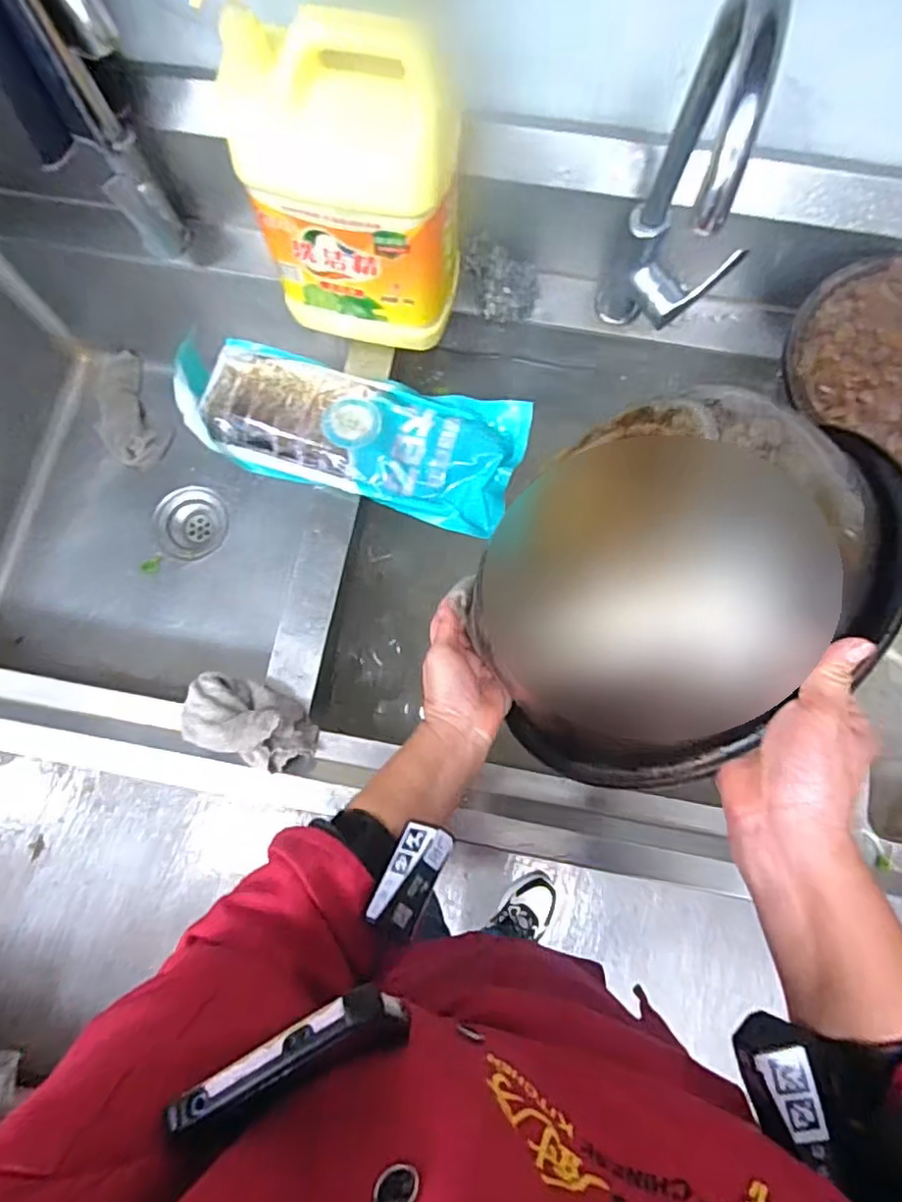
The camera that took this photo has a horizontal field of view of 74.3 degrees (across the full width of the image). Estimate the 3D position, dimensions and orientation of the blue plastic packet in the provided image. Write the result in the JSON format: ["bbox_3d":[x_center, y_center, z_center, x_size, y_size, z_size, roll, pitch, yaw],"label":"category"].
[{"bbox_3d":[-0.124,-0.197,0.660,0.408,0.041,0.155,17,77,4],"label":"blue plastic packet"}]

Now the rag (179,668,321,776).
[{"bbox_3d":[-0.197,0.117,0.571,0.132,0.056,0.074,22,78,5],"label":"rag"}]

